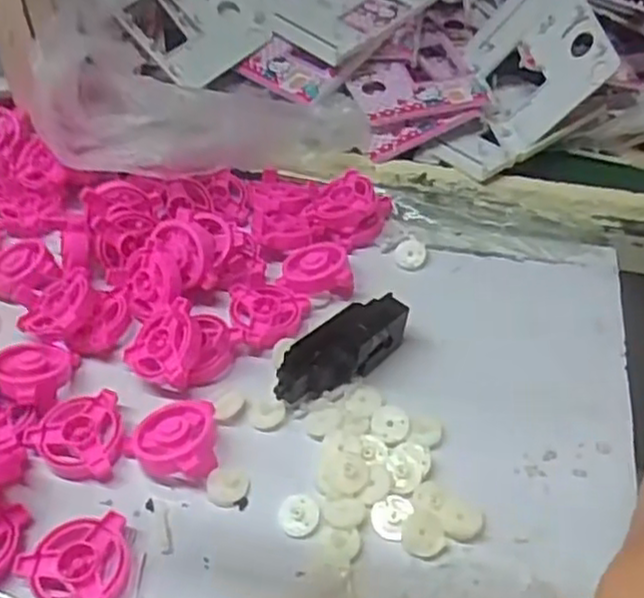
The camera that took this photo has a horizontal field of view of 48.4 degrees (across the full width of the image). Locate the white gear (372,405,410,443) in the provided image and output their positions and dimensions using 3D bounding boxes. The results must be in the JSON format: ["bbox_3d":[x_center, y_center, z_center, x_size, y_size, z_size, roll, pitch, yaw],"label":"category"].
[{"bbox_3d":[0.041,0.075,0.432,0.022,0.004,0.025,4,46,2],"label":"white gear"}]

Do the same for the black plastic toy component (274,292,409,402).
[{"bbox_3d":[0.010,0.030,0.451,0.096,0.035,0.041,-35,56,-30],"label":"black plastic toy component"}]

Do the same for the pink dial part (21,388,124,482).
[{"bbox_3d":[-0.142,0.082,0.415,0.052,0.016,0.051,1,46,-1],"label":"pink dial part"}]

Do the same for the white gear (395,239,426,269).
[{"bbox_3d":[0.066,-0.035,0.534,0.022,0.006,0.024,2,46,0],"label":"white gear"}]

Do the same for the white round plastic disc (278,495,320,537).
[{"bbox_3d":[-0.013,0.119,0.393,0.022,0.005,0.023,1,46,-1],"label":"white round plastic disc"}]

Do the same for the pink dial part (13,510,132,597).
[{"bbox_3d":[-0.125,0.140,0.364,0.054,0.015,0.051,-11,48,-12],"label":"pink dial part"}]

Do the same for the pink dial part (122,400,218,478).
[{"bbox_3d":[-0.088,0.082,0.412,0.051,0.023,0.056,-5,47,-7],"label":"pink dial part"}]

